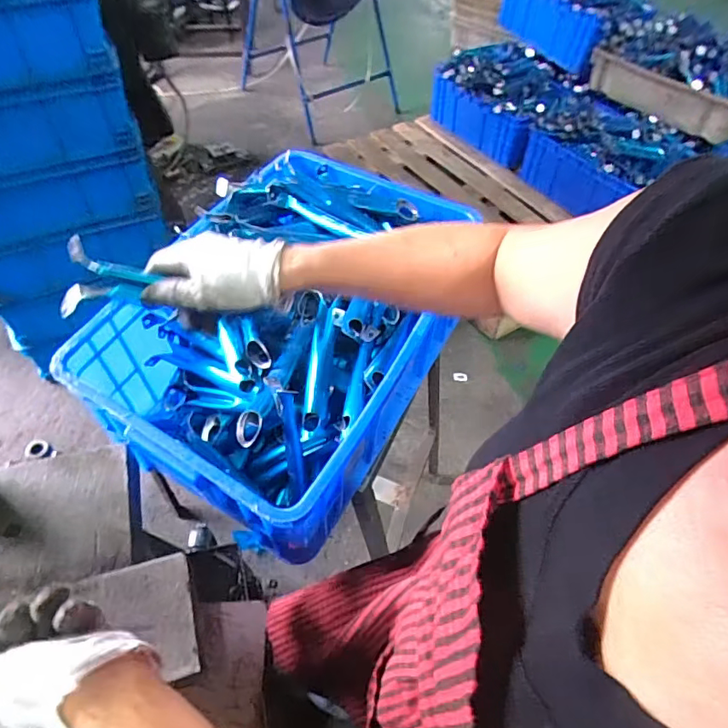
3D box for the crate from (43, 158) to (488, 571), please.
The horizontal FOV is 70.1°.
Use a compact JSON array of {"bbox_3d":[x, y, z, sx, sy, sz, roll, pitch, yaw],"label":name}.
[{"bbox_3d":[-0.100,-0.059,0.721,0.349,0.210,0.513,22,54,14],"label":"crate"}]

